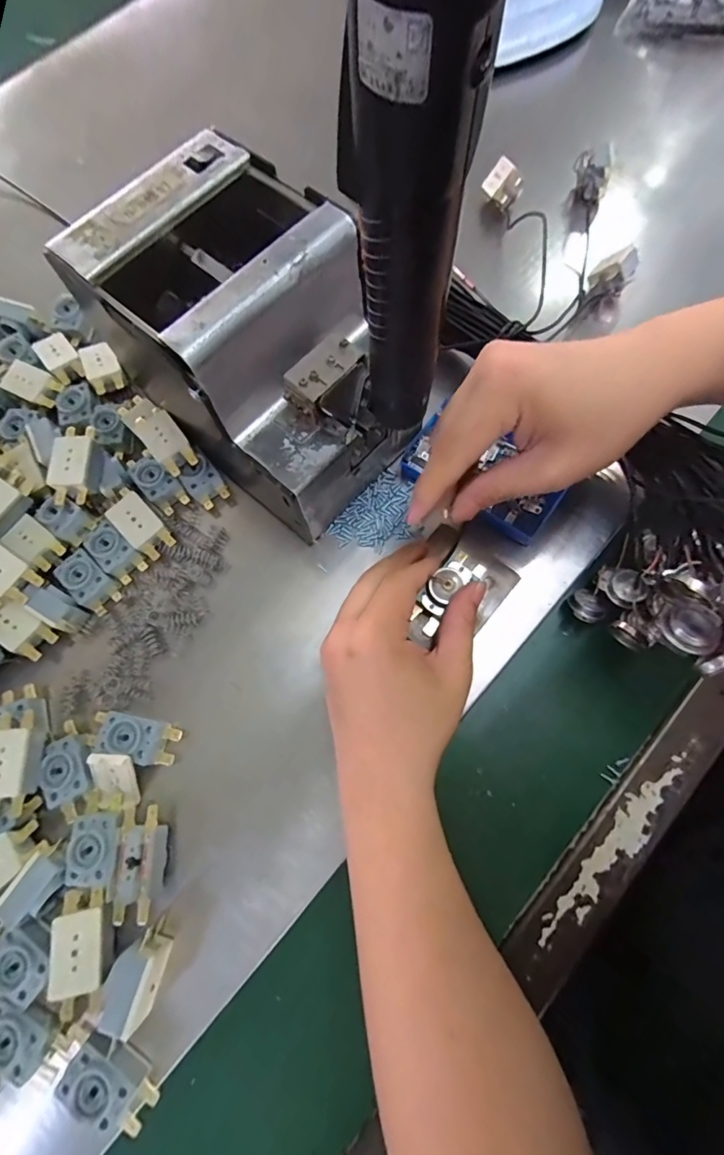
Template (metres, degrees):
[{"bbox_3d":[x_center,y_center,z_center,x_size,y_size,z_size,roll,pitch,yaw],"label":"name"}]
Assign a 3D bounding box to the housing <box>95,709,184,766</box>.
[{"bbox_3d":[-0.146,0.101,0.298,0.056,0.018,0.025,17,75,7],"label":"housing"}]

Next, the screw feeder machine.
[{"bbox_3d":[-0.065,-0.140,0.304,0.177,0.146,0.124,43,79,13],"label":"screw feeder machine"}]

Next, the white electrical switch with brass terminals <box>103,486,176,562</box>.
[{"bbox_3d":[-0.164,-0.039,0.343,0.027,0.016,0.055,-44,77,-10],"label":"white electrical switch with brass terminals"}]

